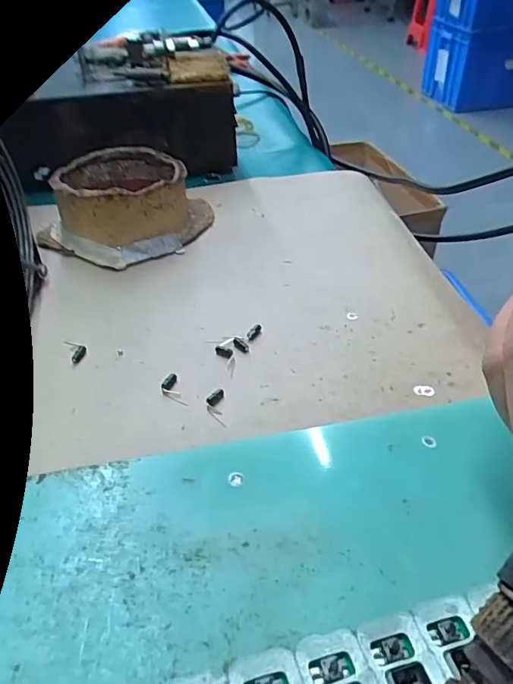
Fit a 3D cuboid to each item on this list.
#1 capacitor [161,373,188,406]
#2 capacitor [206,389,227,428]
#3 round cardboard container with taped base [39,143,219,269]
[{"bbox_3d":[-0.039,0.022,0.242,0.009,0.004,0.021,-14,43,-16],"label":"capacitor"},{"bbox_3d":[-0.018,0.028,0.233,0.008,0.004,0.020,-3,41,-5],"label":"capacitor"},{"bbox_3d":[-0.084,-0.094,0.344,0.102,0.041,0.093,-1,41,1],"label":"round cardboard container with taped base"}]

